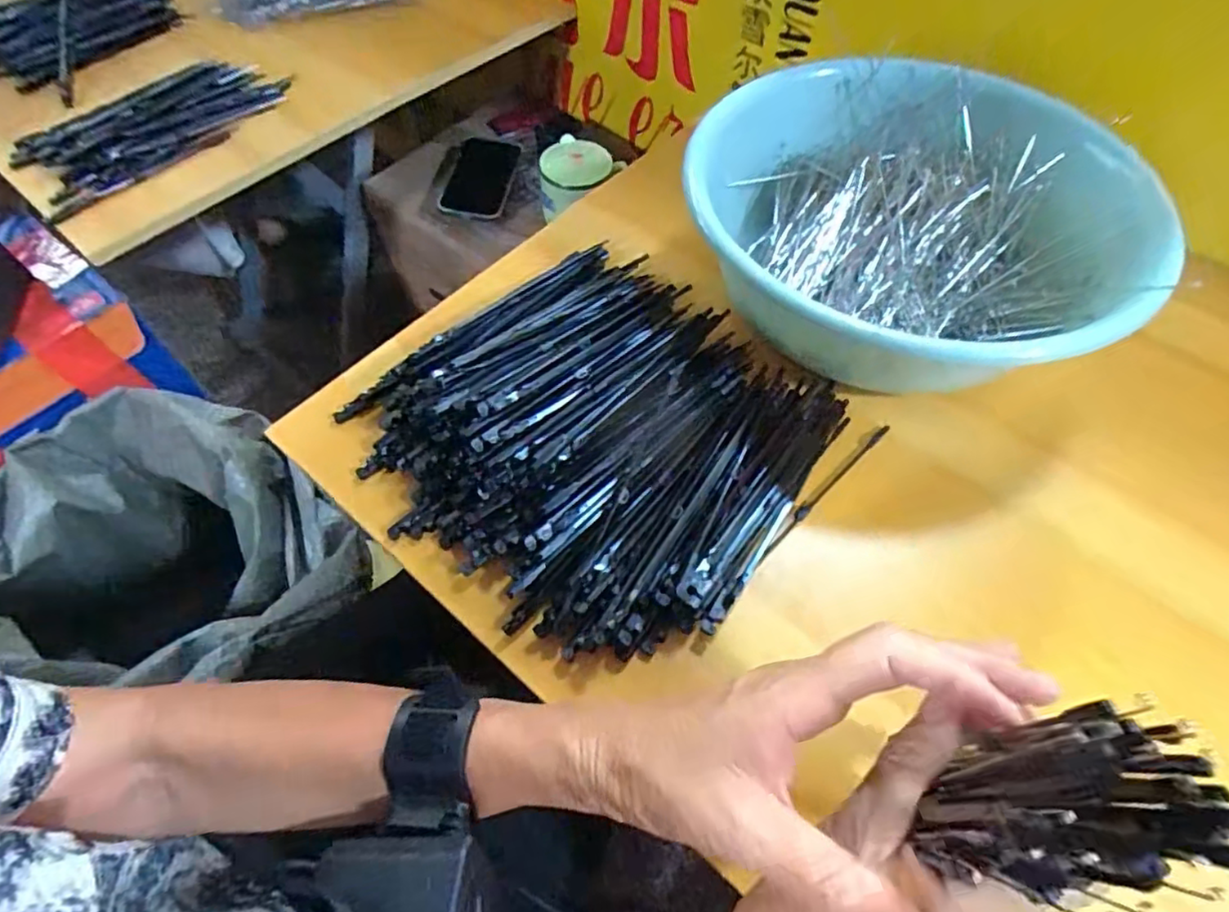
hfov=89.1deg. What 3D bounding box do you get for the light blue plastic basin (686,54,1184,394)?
[{"bbox_3d":[0.191,-0.163,0.435,0.235,0.095,0.299,-19,60,-11],"label":"light blue plastic basin"}]

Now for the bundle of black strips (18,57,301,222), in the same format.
[{"bbox_3d":[-0.450,-0.326,0.610,0.148,0.026,0.240,37,65,21],"label":"bundle of black strips"}]

